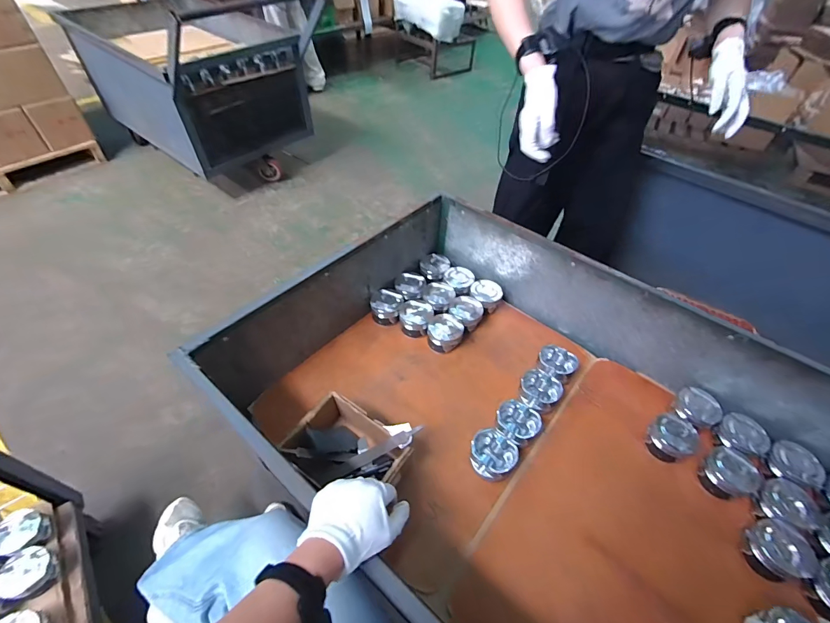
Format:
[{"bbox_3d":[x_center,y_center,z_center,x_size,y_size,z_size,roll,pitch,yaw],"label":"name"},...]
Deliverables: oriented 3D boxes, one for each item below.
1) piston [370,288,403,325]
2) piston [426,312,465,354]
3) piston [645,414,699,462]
[{"bbox_3d":[-0.072,-0.014,0.965,0.084,0.047,0.091,-1,50,-4],"label":"piston"},{"bbox_3d":[0.074,0.052,0.919,0.086,0.048,0.089,-12,52,-13],"label":"piston"},{"bbox_3d":[0.523,0.253,0.757,0.095,0.050,0.080,-28,57,-24],"label":"piston"}]

